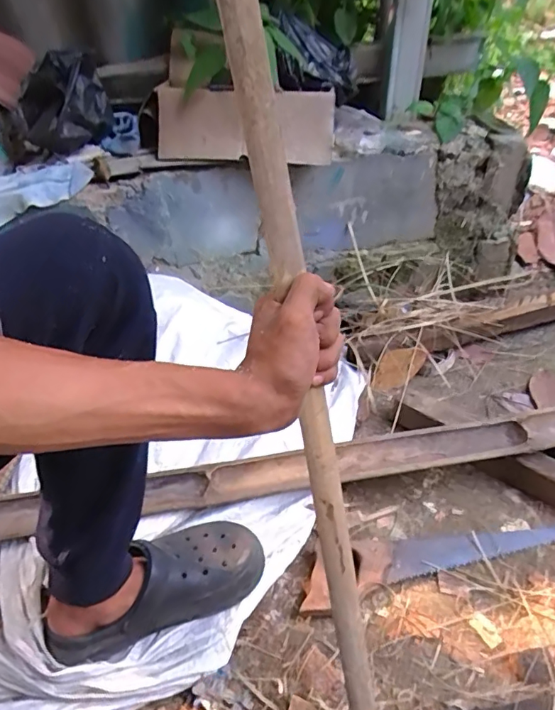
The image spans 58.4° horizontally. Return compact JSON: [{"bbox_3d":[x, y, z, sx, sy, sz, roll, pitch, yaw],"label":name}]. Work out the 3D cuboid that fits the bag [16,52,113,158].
[{"bbox_3d":[-0.382,-0.438,0.886,0.153,0.156,0.105,-13,42,-12],"label":"bag"}]

